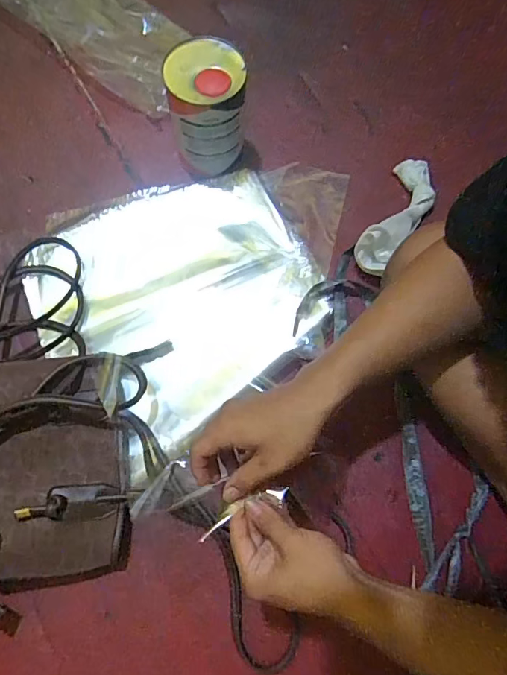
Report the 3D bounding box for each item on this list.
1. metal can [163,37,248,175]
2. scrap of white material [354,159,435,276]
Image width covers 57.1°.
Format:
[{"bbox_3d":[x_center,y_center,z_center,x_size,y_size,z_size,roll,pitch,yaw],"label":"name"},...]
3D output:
[{"bbox_3d":[-0.056,-0.292,0.612,0.096,0.143,0.094,0,74,-1],"label":"metal can"},{"bbox_3d":[0.197,-0.174,0.627,0.067,0.053,0.198,30,64,8],"label":"scrap of white material"}]

